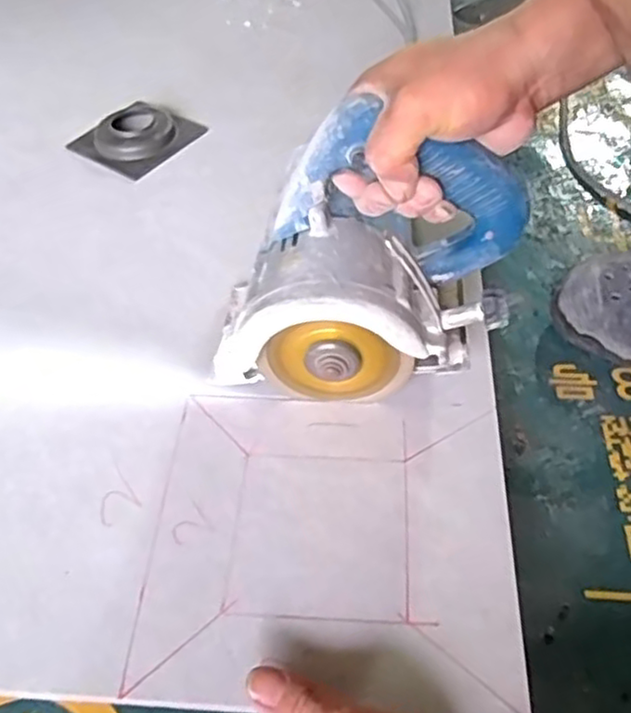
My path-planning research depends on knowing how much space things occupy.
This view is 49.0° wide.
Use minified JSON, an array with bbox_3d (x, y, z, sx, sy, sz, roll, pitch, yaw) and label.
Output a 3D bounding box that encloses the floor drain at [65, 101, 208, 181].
[{"bbox_3d":[-0.177,-0.220,0.677,0.098,0.022,0.099,32,58,25],"label":"floor drain"}]

